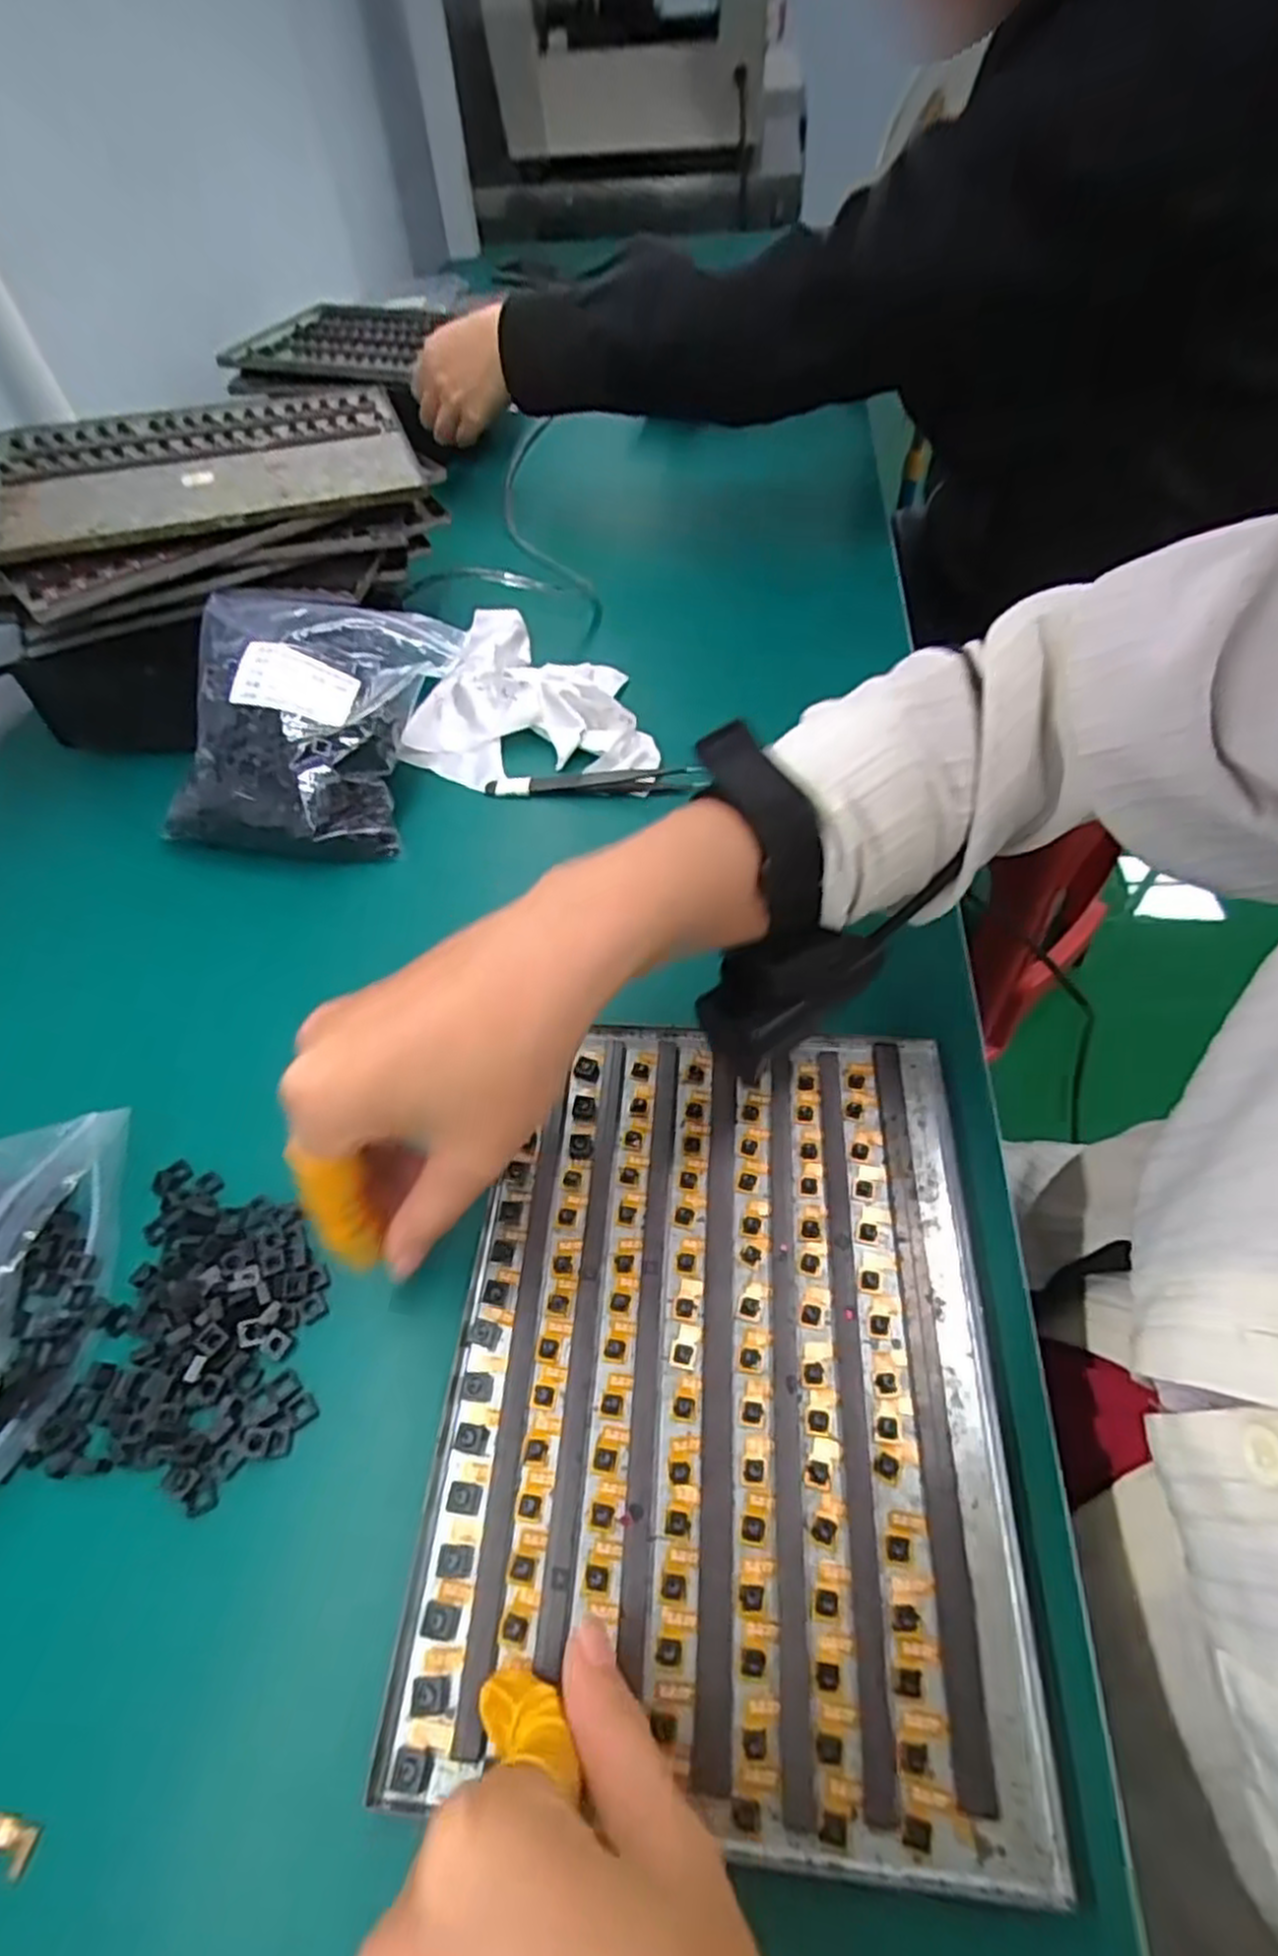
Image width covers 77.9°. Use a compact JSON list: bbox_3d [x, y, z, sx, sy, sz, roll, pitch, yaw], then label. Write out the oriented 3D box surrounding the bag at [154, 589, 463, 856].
[{"bbox_3d":[-0.184,-0.149,0.445,0.123,0.071,0.151,8,54,8],"label":"bag"}]

